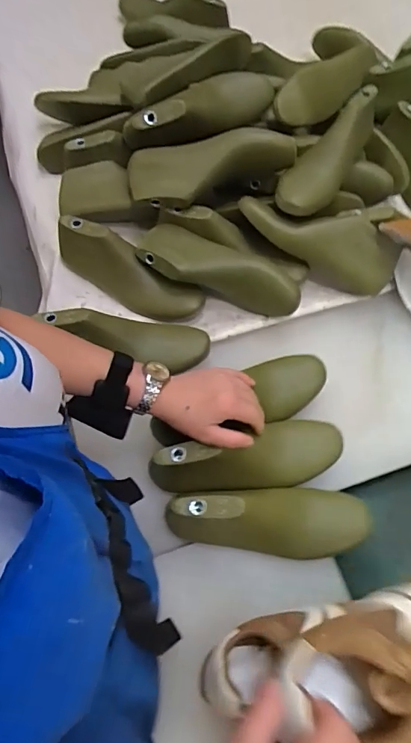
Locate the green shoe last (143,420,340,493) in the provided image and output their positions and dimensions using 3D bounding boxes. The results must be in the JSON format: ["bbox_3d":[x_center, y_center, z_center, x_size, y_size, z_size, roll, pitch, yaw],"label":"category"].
[{"bbox_3d":[0.053,0.100,0.555,0.224,0.068,0.072,-6,66,-14],"label":"green shoe last"}]

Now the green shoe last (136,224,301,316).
[{"bbox_3d":[0.017,-0.128,0.652,0.226,0.073,0.077,23,68,10],"label":"green shoe last"}]

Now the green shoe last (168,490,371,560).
[{"bbox_3d":[0.068,0.160,0.517,0.212,0.073,0.070,1,66,1],"label":"green shoe last"}]

